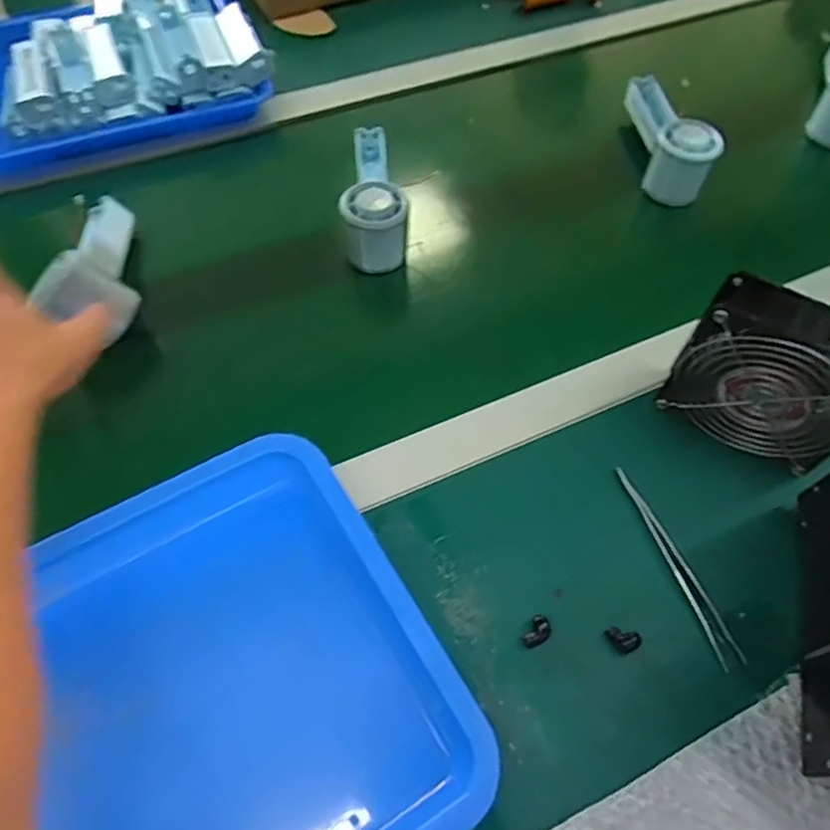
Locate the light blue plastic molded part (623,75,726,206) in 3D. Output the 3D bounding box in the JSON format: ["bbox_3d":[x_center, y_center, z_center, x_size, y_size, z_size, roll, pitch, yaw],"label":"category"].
[{"bbox_3d":[0.257,-0.295,0.672,0.046,0.069,0.175,-1,58,-2],"label":"light blue plastic molded part"}]

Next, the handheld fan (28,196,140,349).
[{"bbox_3d":[-0.254,-0.120,0.529,0.055,0.055,0.158,-9,43,-7],"label":"handheld fan"}]

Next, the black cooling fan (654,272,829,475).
[{"bbox_3d":[0.245,-0.025,0.447,0.119,0.114,0.046,28,61,15],"label":"black cooling fan"}]

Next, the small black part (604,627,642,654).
[{"bbox_3d":[0.132,0.139,0.411,0.017,0.007,0.019,-33,64,-20],"label":"small black part"}]

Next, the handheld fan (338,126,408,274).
[{"bbox_3d":[-0.037,-0.210,0.601,0.052,0.062,0.146,-1,58,-2],"label":"handheld fan"}]

